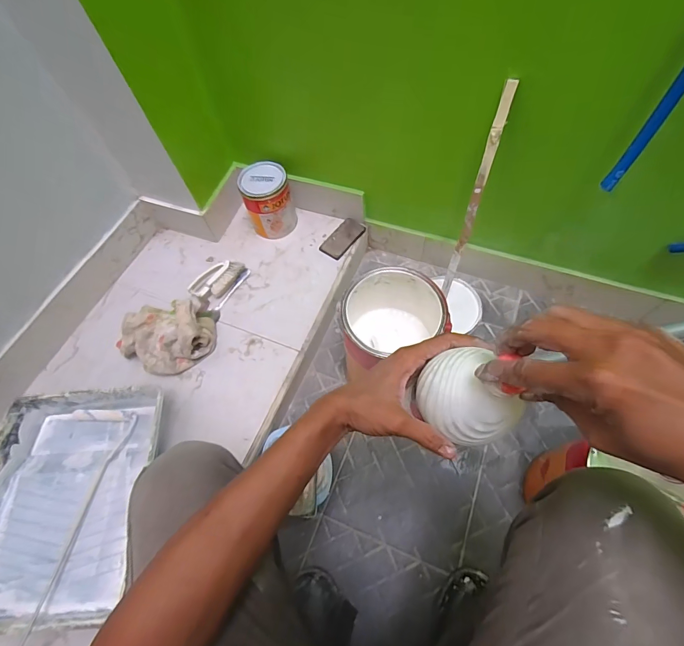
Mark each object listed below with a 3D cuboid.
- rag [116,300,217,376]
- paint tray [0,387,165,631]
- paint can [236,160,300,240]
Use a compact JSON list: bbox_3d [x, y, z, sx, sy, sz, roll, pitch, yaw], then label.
[{"bbox_3d":[-0.353,0.020,0.749,0.160,0.088,0.156,28,67,18],"label":"rag"},{"bbox_3d":[-0.448,0.288,0.620,0.274,0.070,0.334,-5,62,1],"label":"paint tray"},{"bbox_3d":[-0.165,-0.272,0.853,0.107,0.140,0.091,-18,62,-6],"label":"paint can"}]

